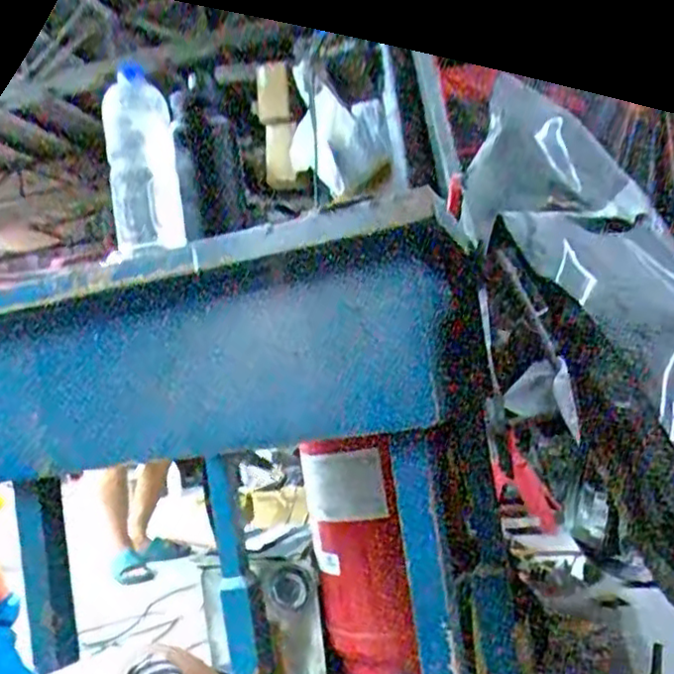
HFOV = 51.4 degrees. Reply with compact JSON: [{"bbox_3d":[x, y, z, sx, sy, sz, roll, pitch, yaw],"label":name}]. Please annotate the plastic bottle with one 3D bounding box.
[{"bbox_3d":[-0.237,-0.220,0.851,0.080,0.234,0.071,-7,-5,-13],"label":"plastic bottle"}]

